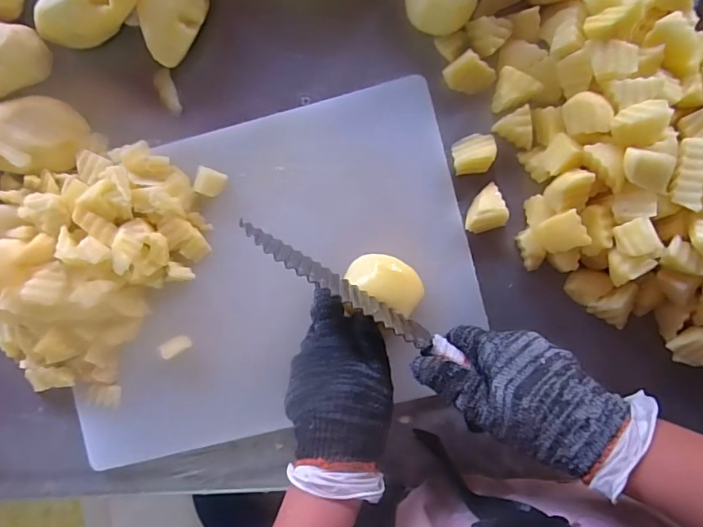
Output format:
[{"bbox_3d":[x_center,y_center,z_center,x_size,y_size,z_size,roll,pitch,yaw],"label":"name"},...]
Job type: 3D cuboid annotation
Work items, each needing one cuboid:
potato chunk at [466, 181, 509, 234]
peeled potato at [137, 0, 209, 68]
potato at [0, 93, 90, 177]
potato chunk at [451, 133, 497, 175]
[{"bbox_3d":[0.104,-0.043,0.377,0.031,0.024,0.035,-13,89,4],"label":"potato chunk"},{"bbox_3d":[-0.142,-0.200,0.381,0.037,0.046,0.074,18,91,4],"label":"peeled potato"},{"bbox_3d":[-0.265,-0.106,0.399,0.081,0.037,0.066,13,91,4],"label":"potato"},{"bbox_3d":[0.098,-0.088,0.381,0.032,0.020,0.032,-3,90,4],"label":"potato chunk"}]

